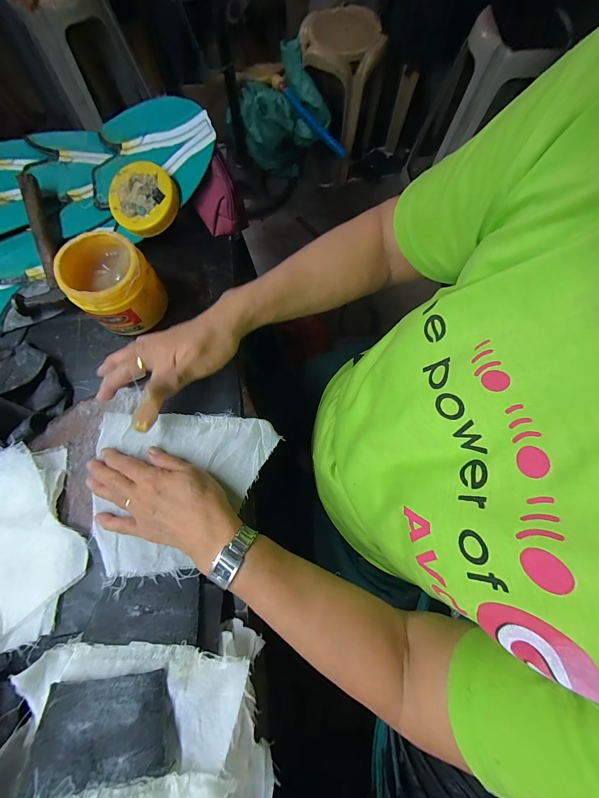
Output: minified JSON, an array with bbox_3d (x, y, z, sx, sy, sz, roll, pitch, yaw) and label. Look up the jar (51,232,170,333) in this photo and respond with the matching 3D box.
[{"bbox_3d":[-0.222,-0.138,0.356,0.089,0.075,0.090,0,74,0],"label":"jar"}]

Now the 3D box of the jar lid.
[{"bbox_3d":[-0.214,-0.276,0.403,0.089,0.020,0.090,0,91,5],"label":"jar lid"}]

